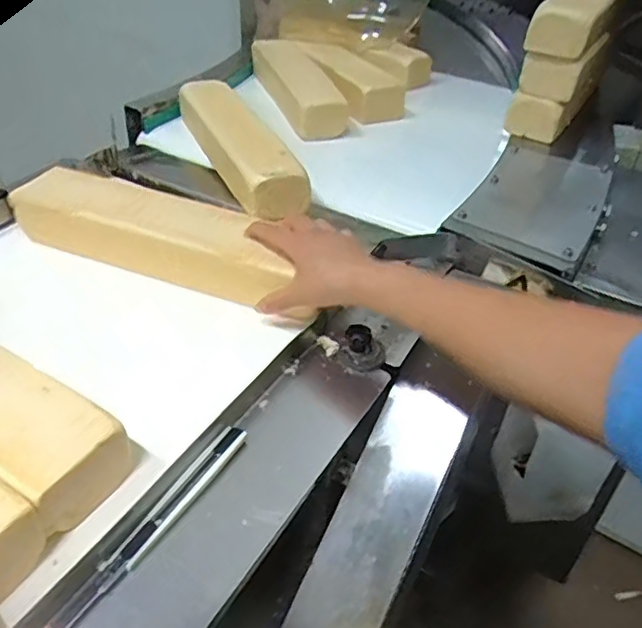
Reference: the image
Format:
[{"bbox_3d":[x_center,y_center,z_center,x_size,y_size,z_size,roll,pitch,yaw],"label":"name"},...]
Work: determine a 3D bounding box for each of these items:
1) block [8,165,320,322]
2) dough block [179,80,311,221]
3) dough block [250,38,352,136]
[{"bbox_3d":[-0.169,-0.082,0.637,0.320,0.064,0.073,19,42,17],"label":"block"},{"bbox_3d":[-0.110,-0.231,0.813,0.073,0.063,0.332,-14,40,-20],"label":"dough block"},{"bbox_3d":[-0.040,-0.380,0.997,0.079,0.065,0.341,-8,39,-14],"label":"dough block"}]

